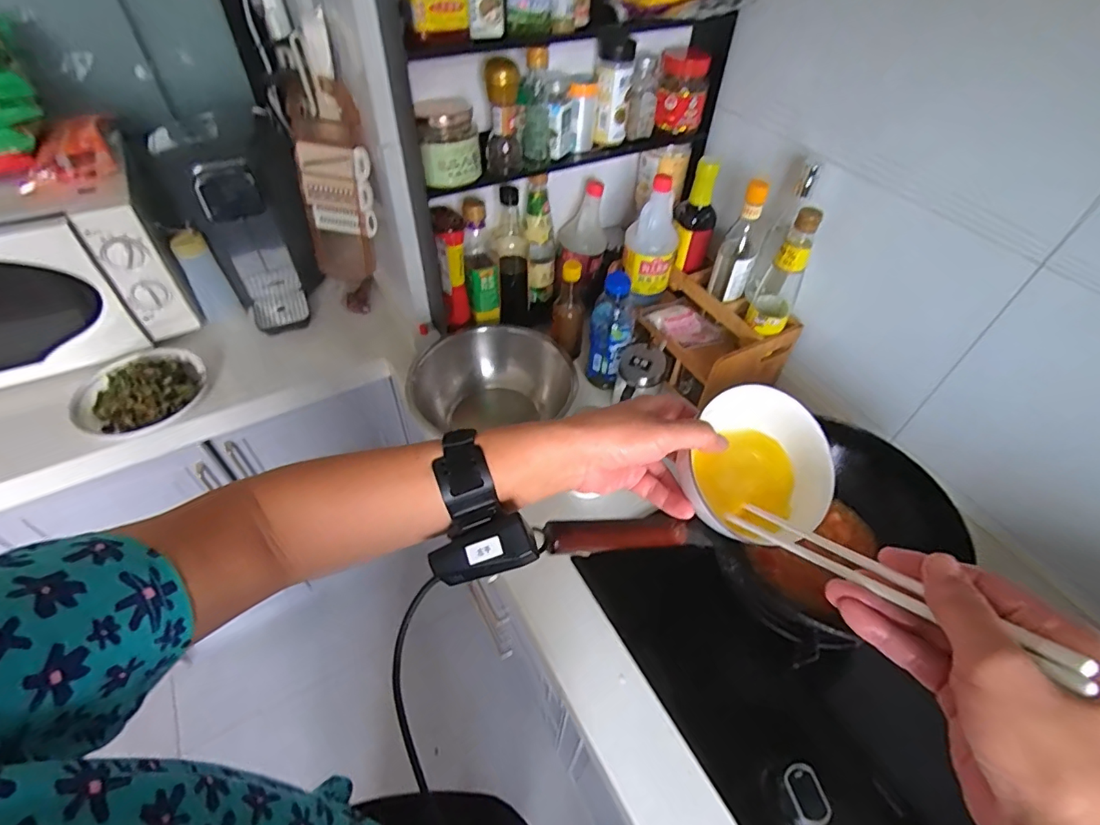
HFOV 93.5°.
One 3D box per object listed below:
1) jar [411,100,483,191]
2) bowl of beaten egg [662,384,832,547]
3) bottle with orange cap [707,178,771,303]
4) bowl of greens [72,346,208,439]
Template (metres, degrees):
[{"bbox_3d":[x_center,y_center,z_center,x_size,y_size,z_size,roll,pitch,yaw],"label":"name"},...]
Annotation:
[{"bbox_3d":[-0.133,-0.359,0.686,0.079,0.089,0.067,-5,51,-7],"label":"jar"},{"bbox_3d":[0.163,0.043,0.413,0.120,0.060,0.120,0,88,-3],"label":"bowl of beaten egg"},{"bbox_3d":[0.299,-0.264,0.809,0.060,0.176,0.055,23,53,15],"label":"bottle with orange cap"},{"bbox_3d":[-0.661,-0.034,0.842,0.175,0.057,0.181,2,51,-2],"label":"bowl of greens"}]

